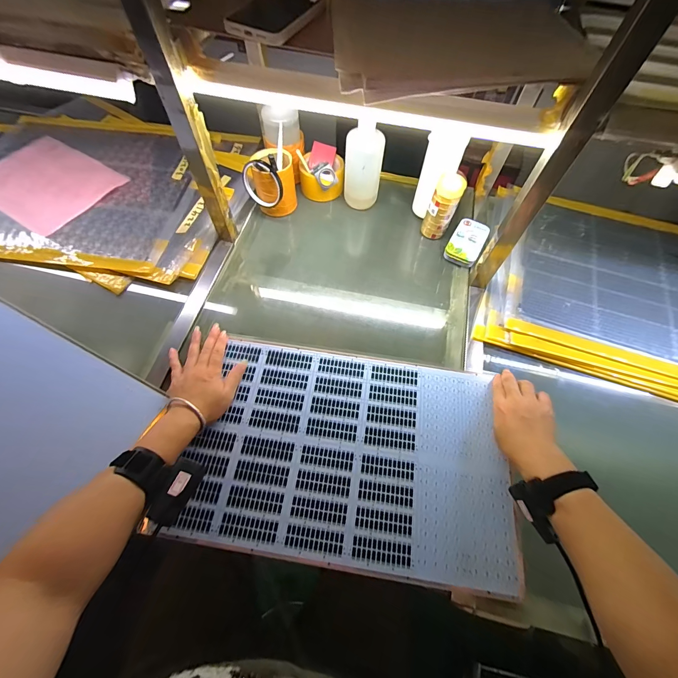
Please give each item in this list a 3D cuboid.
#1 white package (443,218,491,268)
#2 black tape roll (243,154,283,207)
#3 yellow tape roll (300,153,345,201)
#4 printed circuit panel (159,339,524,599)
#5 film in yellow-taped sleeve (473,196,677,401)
[{"bbox_3d":[0.259,-0.196,0.648,0.062,0.029,0.109,26,65,11],"label":"white package"},{"bbox_3d":[-0.149,-0.303,0.619,0.086,0.098,0.021,12,52,21],"label":"black tape roll"},{"bbox_3d":[-0.037,-0.348,0.690,0.093,0.062,0.093,1,63,-2],"label":"yellow tape roll"},{"bbox_3d":[0.026,0.159,0.468,0.432,0.009,0.286,8,63,2],"label":"printed circuit panel"},{"bbox_3d":[0.604,-0.091,0.605,0.599,0.021,0.426,19,64,7],"label":"film in yellow-taped sleeve"}]

